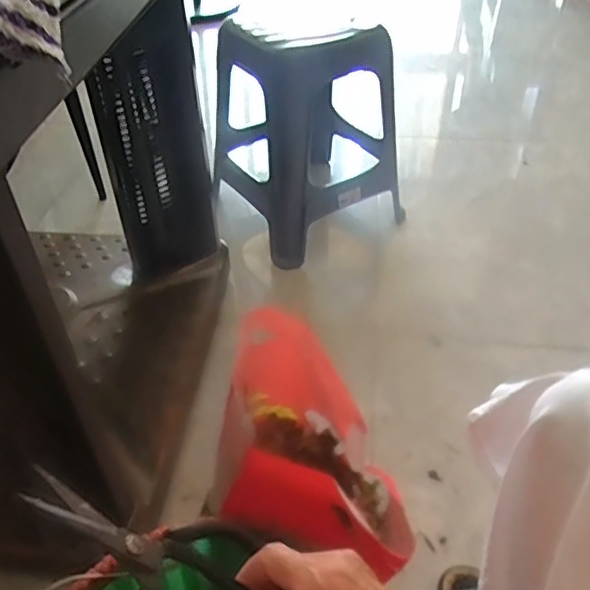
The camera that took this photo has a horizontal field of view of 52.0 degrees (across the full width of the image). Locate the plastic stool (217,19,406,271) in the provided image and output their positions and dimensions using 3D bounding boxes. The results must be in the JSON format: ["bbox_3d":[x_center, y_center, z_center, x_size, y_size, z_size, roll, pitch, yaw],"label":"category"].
[{"bbox_3d":[0.031,-0.336,1.281,0.341,0.364,0.319,-21,45,-20],"label":"plastic stool"}]

